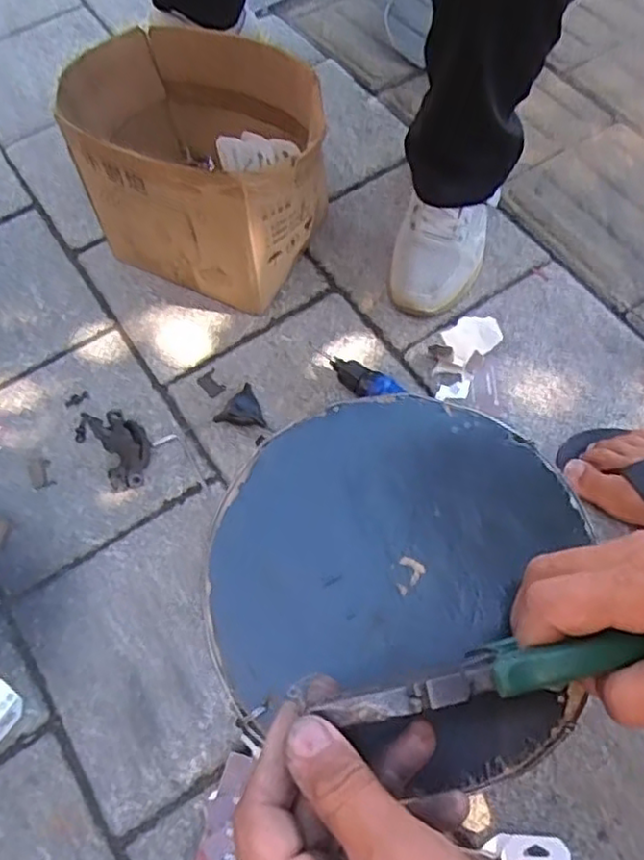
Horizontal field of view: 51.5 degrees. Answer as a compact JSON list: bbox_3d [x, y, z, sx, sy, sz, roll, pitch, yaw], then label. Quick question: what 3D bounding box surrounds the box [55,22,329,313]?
[{"bbox_3d":[-0.134,-0.305,0.794,0.286,0.203,0.208,23,67,13],"label":"box"}]

